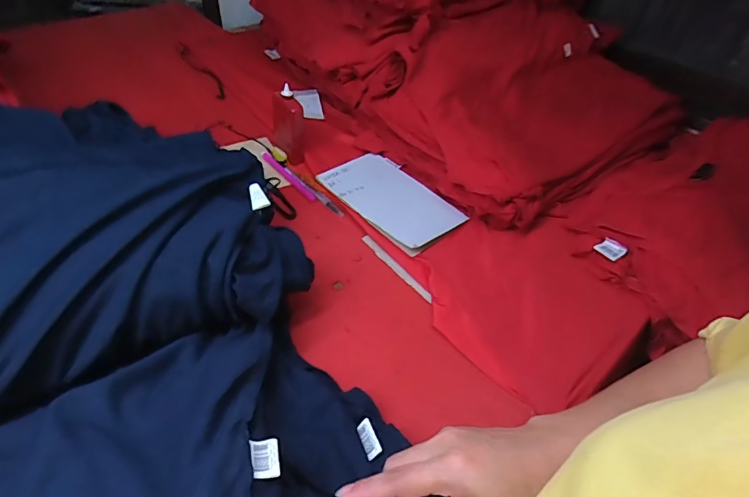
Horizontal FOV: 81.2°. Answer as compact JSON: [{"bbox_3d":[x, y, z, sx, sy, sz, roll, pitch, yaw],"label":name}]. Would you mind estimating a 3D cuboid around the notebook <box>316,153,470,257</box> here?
[{"bbox_3d":[0.028,-0.075,0.648,0.129,0.014,0.204,-33,57,-31],"label":"notebook"}]

